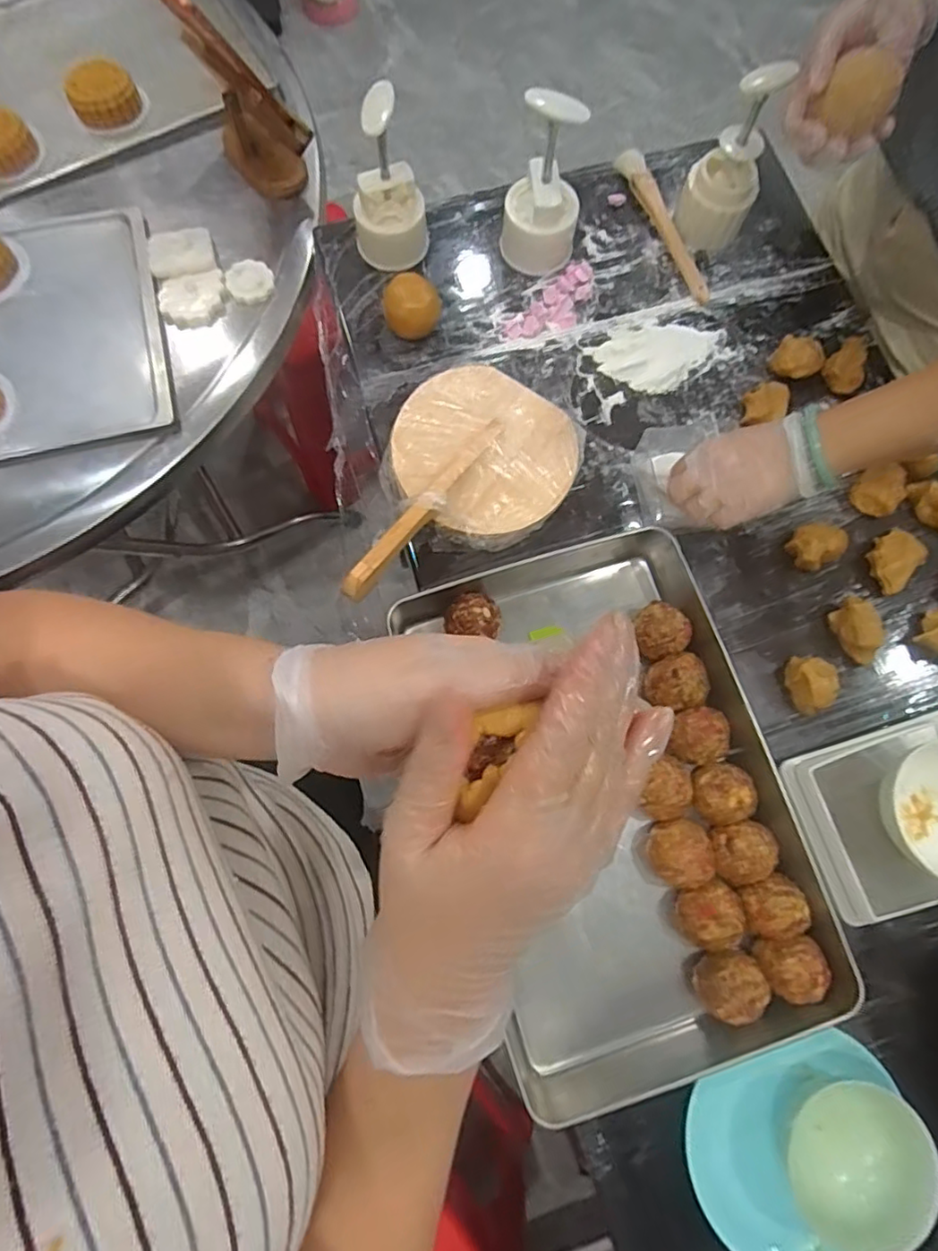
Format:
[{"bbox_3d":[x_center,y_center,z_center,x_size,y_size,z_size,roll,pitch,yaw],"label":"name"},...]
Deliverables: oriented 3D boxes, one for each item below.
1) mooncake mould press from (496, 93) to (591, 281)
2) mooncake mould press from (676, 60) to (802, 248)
[{"bbox_3d":[0.078,-0.446,0.618,0.080,0.156,0.065,9,76,1],"label":"mooncake mould press"},{"bbox_3d":[0.275,-0.484,0.623,0.074,0.163,0.071,23,76,4],"label":"mooncake mould press"}]

